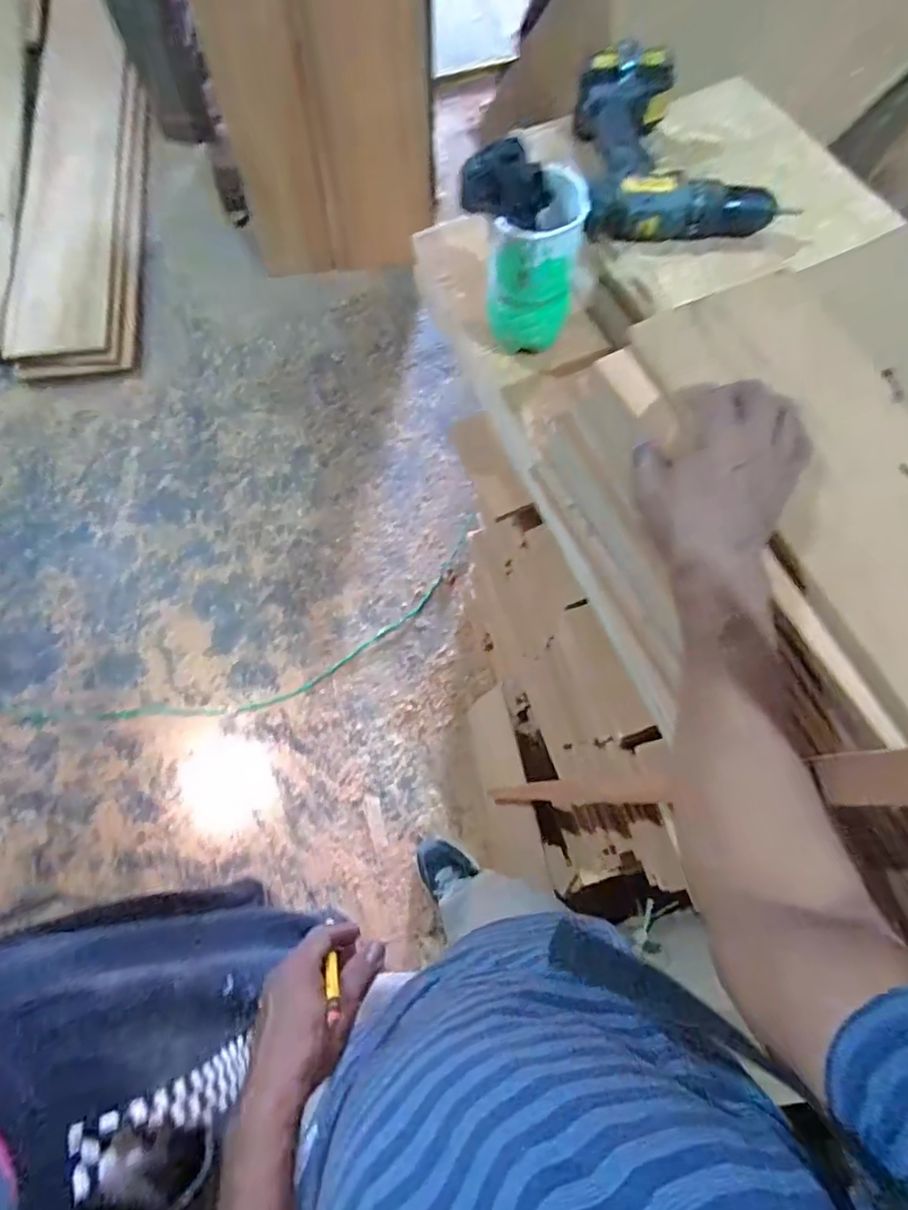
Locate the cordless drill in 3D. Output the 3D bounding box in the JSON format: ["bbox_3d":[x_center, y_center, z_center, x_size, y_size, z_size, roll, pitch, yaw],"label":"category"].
[{"bbox_3d":[0.240,-0.497,0.629,0.198,0.067,0.226,-1,74,-2],"label":"cordless drill"}]

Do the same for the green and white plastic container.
[{"bbox_3d":[0.084,-0.348,0.604,0.089,0.146,0.088,12,74,2],"label":"green and white plastic container"}]

